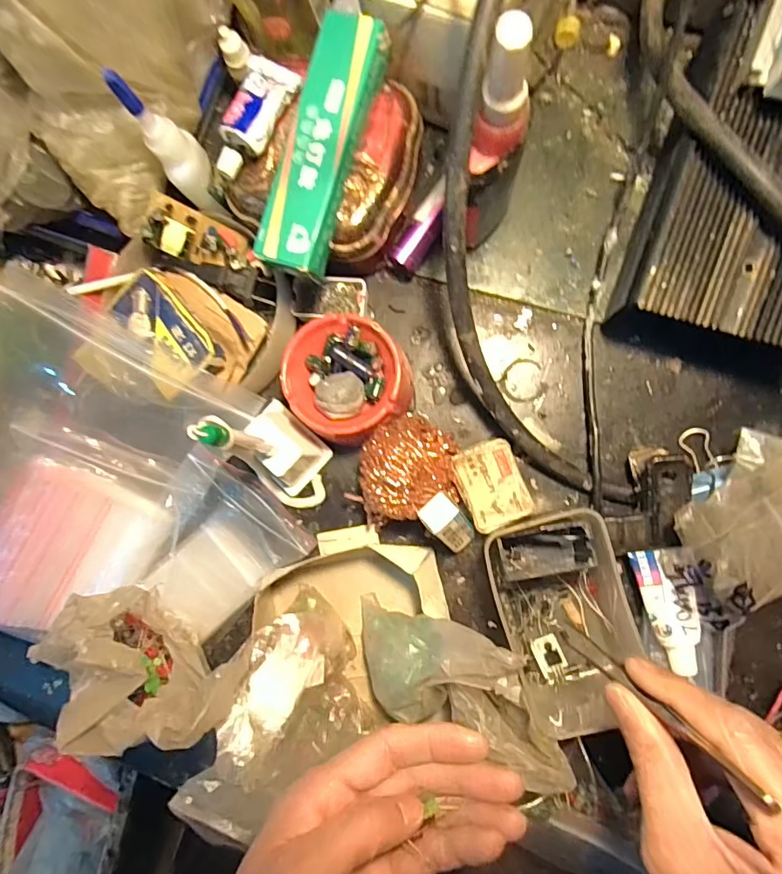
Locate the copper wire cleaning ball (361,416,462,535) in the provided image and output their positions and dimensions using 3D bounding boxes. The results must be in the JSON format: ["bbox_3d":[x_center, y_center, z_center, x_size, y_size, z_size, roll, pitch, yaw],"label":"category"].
[{"bbox_3d":[0.010,0.021,0.324,0.067,0.055,0.065,0,90,7],"label":"copper wire cleaning ball"}]

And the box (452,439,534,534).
[{"bbox_3d":[0.068,0.032,0.333,0.040,0.024,0.054,-22,87,7],"label":"box"}]

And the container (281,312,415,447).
[{"bbox_3d":[-0.029,-0.040,0.333,0.076,0.049,0.081,0,90,7],"label":"container"}]

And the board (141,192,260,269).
[{"bbox_3d":[-0.132,-0.139,0.344,0.072,0.018,0.036,15,92,-23],"label":"board"}]

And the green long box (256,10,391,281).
[{"bbox_3d":[-0.039,-0.166,0.280,0.037,0.020,0.142,18,92,7],"label":"green long box"}]

